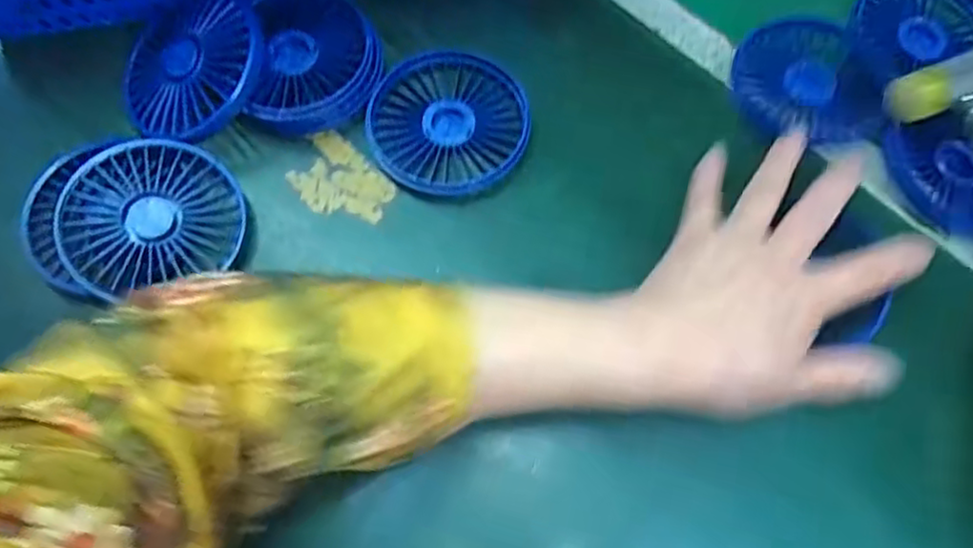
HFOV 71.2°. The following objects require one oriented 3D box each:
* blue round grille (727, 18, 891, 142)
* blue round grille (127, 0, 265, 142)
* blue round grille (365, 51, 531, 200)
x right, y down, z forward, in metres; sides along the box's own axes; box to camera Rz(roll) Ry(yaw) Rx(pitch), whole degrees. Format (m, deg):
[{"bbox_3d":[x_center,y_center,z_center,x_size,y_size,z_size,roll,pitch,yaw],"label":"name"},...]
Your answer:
[{"bbox_3d":[0.183,-0.114,0.393,0.079,0.007,0.088,-7,67,-1],"label":"blue round grille"},{"bbox_3d":[-0.163,-0.116,0.375,0.087,0.013,0.085,-6,73,19],"label":"blue round grille"},{"bbox_3d":[-0.021,-0.084,0.379,0.085,0.012,0.087,1,69,-1],"label":"blue round grille"}]

